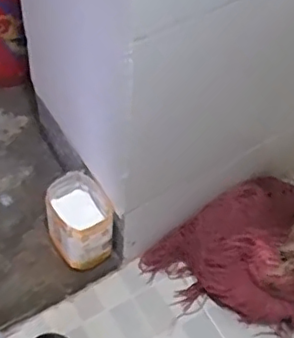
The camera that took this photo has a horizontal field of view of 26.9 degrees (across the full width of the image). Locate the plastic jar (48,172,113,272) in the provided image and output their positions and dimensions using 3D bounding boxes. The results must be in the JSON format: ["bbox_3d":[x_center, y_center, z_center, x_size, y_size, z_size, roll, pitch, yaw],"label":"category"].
[{"bbox_3d":[-0.100,0.086,0.926,0.089,0.132,0.108,-10,57,-9],"label":"plastic jar"}]

